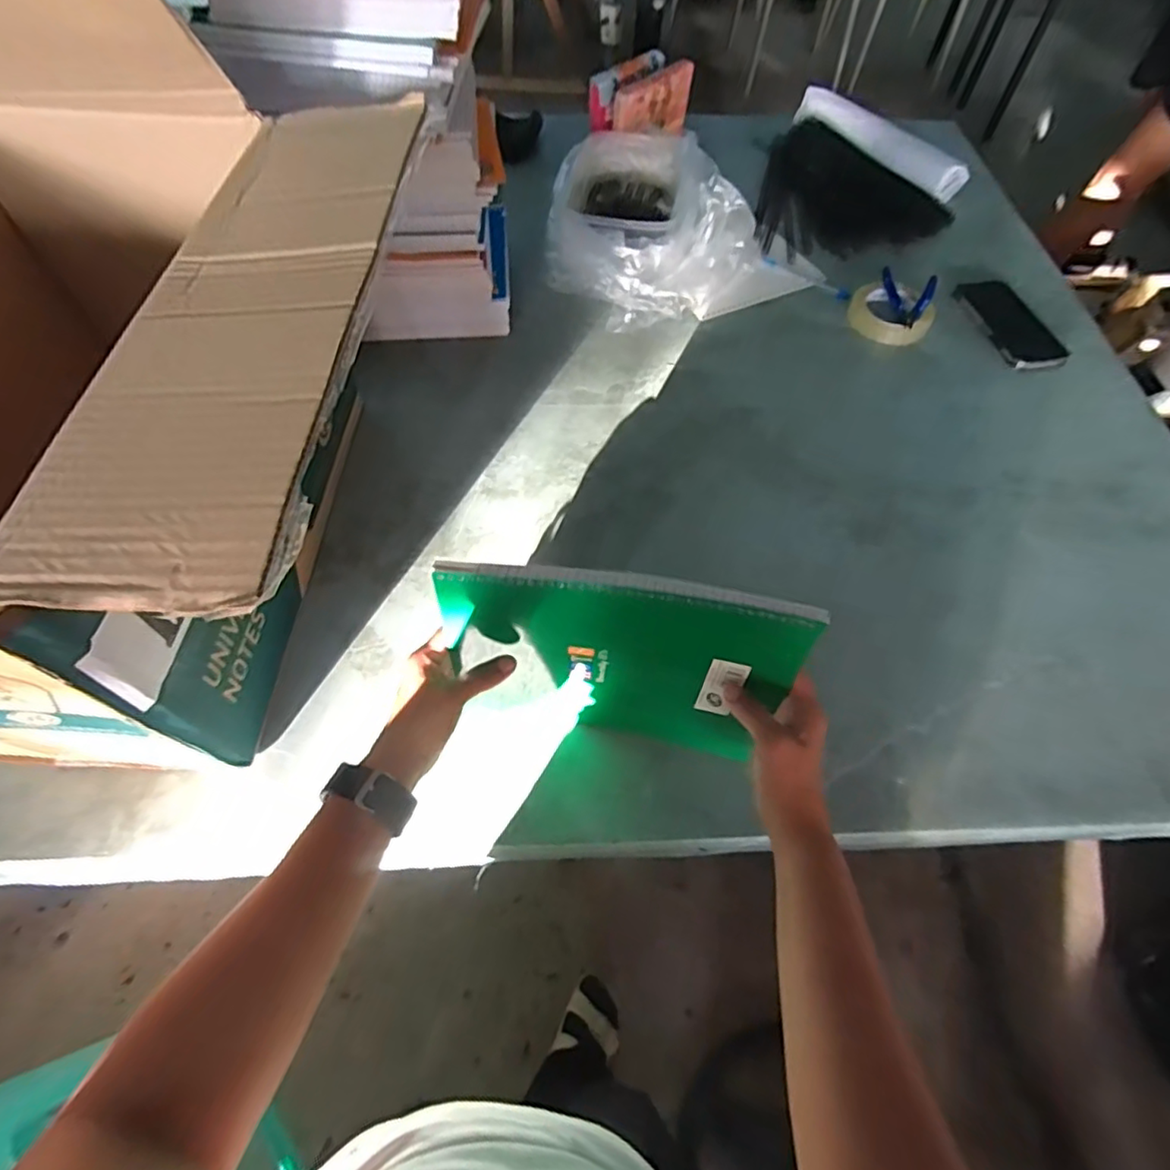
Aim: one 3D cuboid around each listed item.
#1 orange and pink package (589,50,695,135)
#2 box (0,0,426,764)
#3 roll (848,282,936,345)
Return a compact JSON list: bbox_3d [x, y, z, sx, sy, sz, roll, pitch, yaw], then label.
[{"bbox_3d":[0.090,-0.759,0.945,0.158,0.080,0.069,-31,65,-18],"label":"orange and pink package"},{"bbox_3d":[-0.387,-0.116,0.435,0.527,0.344,0.621,2,60,0],"label":"box"},{"bbox_3d":[0.412,-0.368,0.814,0.105,0.023,0.105,1,60,-1],"label":"roll"}]

